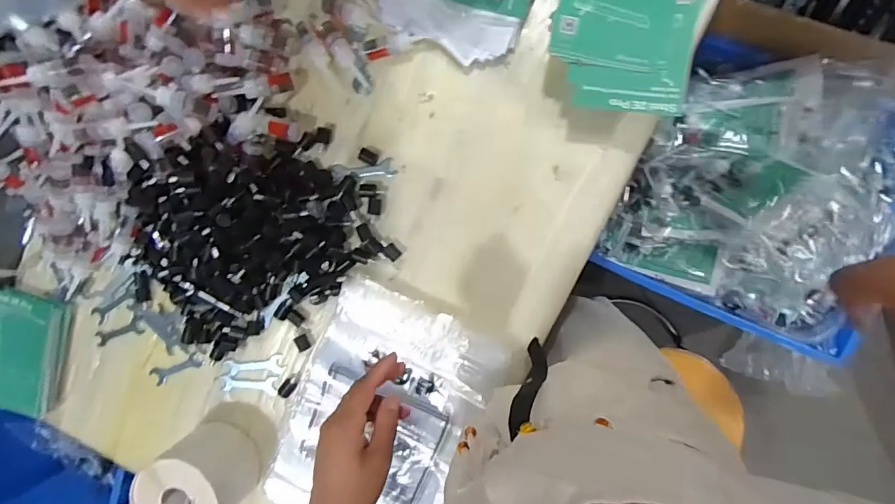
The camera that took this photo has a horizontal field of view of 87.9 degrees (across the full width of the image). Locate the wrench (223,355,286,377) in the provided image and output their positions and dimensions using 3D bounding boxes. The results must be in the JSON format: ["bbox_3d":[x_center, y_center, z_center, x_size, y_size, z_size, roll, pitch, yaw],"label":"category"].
[{"bbox_3d":[-0.287,0.171,0.693,0.091,0.009,0.028,-8,93,9],"label":"wrench"}]

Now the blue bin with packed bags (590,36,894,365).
[{"bbox_3d":[0.610,-0.095,0.850,0.482,0.181,0.468,25,97,6],"label":"blue bin with packed bags"}]

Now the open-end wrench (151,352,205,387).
[{"bbox_3d":[-0.417,0.179,0.716,0.095,0.009,0.028,-24,90,9],"label":"open-end wrench"}]

